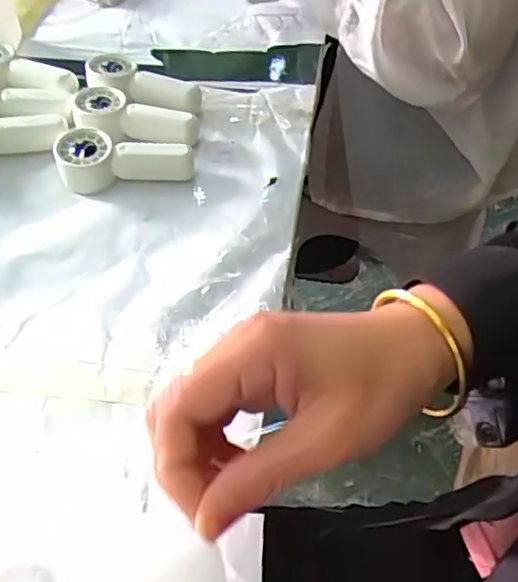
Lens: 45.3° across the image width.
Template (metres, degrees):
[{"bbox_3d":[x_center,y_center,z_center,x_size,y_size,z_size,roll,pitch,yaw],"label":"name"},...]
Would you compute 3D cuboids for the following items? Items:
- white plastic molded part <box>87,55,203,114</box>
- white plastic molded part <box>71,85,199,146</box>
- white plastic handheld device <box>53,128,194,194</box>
[{"bbox_3d":[-0.107,-0.190,0.584,0.112,0.035,0.048,15,52,11],"label":"white plastic molded part"},{"bbox_3d":[-0.109,-0.153,0.555,0.110,0.033,0.046,11,52,8],"label":"white plastic molded part"},{"bbox_3d":[-0.112,-0.107,0.516,0.106,0.033,0.041,3,51,2],"label":"white plastic handheld device"}]

